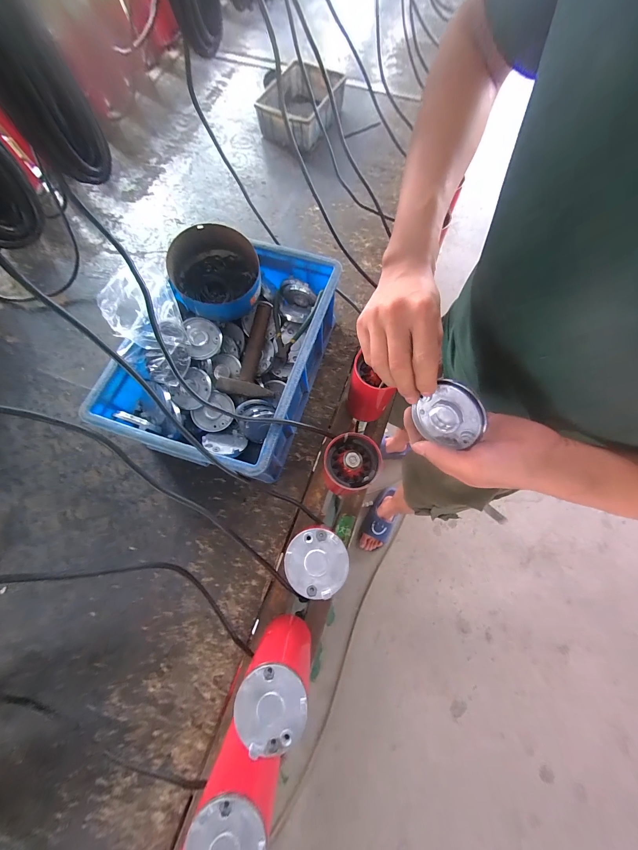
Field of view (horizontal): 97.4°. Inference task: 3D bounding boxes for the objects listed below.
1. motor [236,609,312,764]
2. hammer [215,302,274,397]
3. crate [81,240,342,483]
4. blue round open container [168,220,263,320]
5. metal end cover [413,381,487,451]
[{"bbox_3d":[-0.048,0.321,0.369,0.076,0.169,0.070,0,73,0],"label":"motor"},{"bbox_3d":[-0.124,-0.141,0.509,0.094,0.023,0.183,4,73,2],"label":"hammer"},{"bbox_3d":[-0.155,-0.126,0.522,0.287,0.153,0.395,15,74,5],"label":"crate"},{"bbox_3d":[-0.175,-0.255,0.483,0.138,0.073,0.143,0,73,0],"label":"blue round open container"},{"bbox_3d":[0.131,-0.007,0.285,0.013,0.067,0.062,-27,76,-33],"label":"metal end cover"}]

